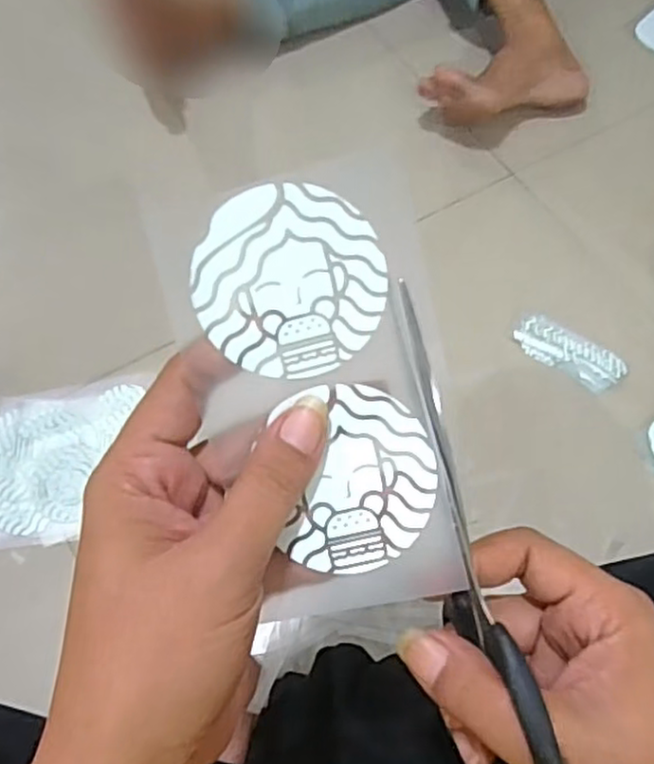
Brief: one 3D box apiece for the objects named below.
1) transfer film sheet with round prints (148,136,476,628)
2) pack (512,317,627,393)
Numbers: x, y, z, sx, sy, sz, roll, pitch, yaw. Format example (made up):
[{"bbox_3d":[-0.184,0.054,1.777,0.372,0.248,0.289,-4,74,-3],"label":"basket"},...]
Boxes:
[{"bbox_3d":[-0.003,0.002,0.251,0.088,0.022,0.159,-12,94,-6],"label":"transfer film sheet with round prints"},{"bbox_3d":[0.244,-0.029,0.700,0.109,0.013,0.049,30,65,11],"label":"pack"}]

